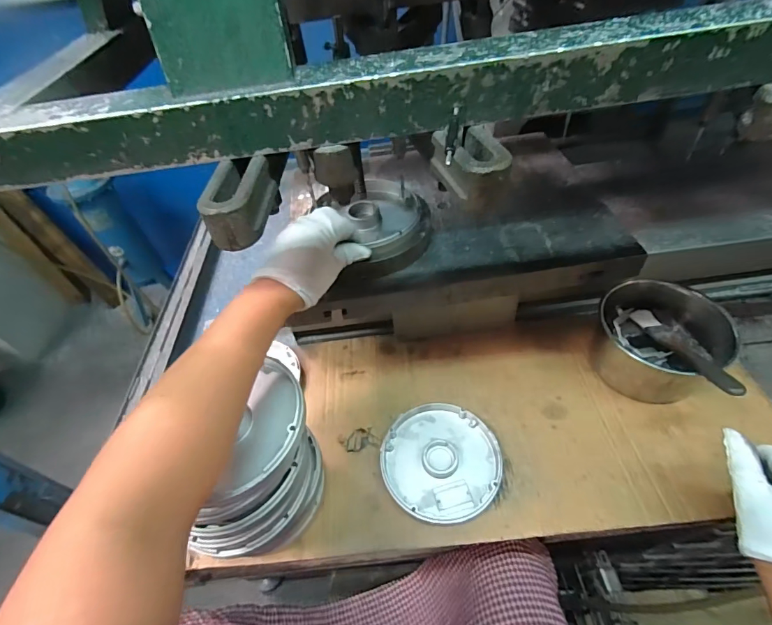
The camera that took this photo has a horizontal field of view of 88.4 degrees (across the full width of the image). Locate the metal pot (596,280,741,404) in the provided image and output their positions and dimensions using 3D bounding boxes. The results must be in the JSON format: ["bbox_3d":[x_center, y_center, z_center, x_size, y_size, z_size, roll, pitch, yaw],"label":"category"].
[{"bbox_3d":[0.350,0.037,0.515,0.135,0.106,0.125,-3,49,4],"label":"metal pot"}]

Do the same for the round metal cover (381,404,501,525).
[{"bbox_3d":[0.066,0.177,0.482,0.135,0.015,0.138,-3,49,4],"label":"round metal cover"}]

